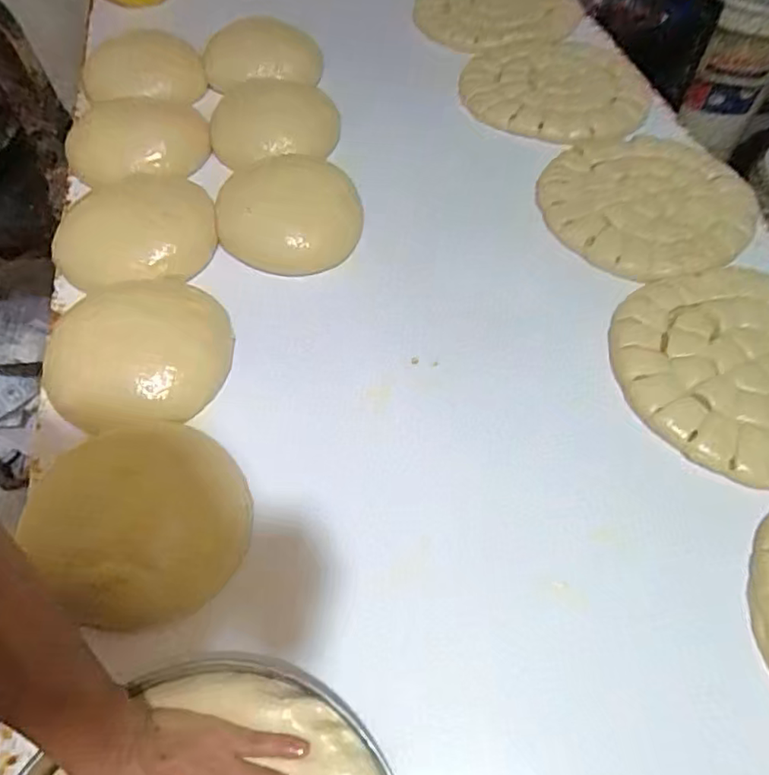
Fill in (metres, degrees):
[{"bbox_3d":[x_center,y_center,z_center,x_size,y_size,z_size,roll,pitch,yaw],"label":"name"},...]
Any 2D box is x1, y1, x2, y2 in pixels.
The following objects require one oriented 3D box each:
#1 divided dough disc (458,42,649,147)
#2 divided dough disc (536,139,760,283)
[{"bbox_3d":[0.280,-0.502,0.957,0.299,0.049,0.263,0,58,10],"label":"divided dough disc"},{"bbox_3d":[0.367,-0.264,0.806,0.278,0.029,0.268,0,58,0],"label":"divided dough disc"}]

